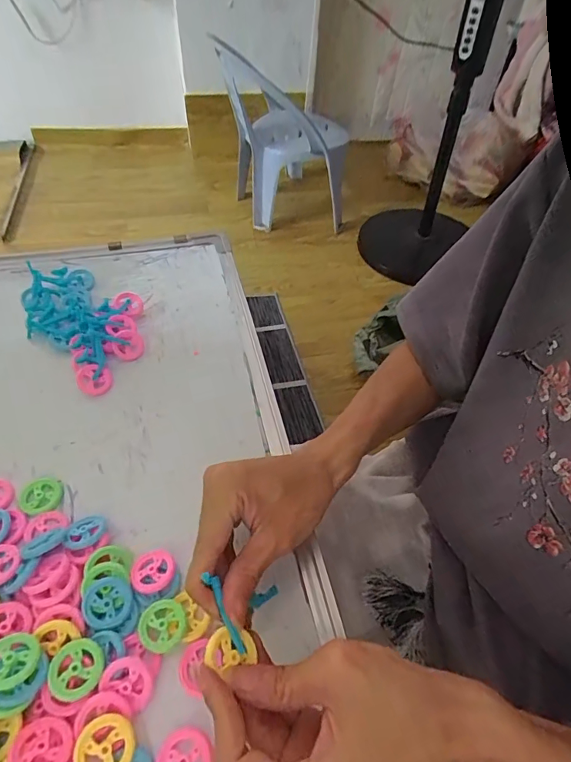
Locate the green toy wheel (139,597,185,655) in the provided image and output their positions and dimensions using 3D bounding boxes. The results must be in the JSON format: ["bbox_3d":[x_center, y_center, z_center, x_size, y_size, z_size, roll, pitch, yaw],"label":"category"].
[{"bbox_3d":[-0.077,0.154,0.274,0.028,0.006,0.029,2,49,-2],"label":"green toy wheel"}]

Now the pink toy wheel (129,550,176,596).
[{"bbox_3d":[-0.090,0.129,0.296,0.029,0.007,0.029,2,49,-2],"label":"pink toy wheel"}]

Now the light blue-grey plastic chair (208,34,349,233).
[{"bbox_3d":[-0.017,-0.795,1.419,0.374,0.463,0.355,-13,52,-14],"label":"light blue-grey plastic chair"}]

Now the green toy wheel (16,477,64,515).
[{"bbox_3d":[-0.188,0.087,0.333,0.031,0.004,0.029,-2,49,-5],"label":"green toy wheel"}]

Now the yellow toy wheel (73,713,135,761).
[{"bbox_3d":[-0.096,0.196,0.232,0.030,0.004,0.029,9,58,-15],"label":"yellow toy wheel"}]

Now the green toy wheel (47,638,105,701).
[{"bbox_3d":[-0.121,0.168,0.254,0.030,0.008,0.030,2,49,-2],"label":"green toy wheel"}]

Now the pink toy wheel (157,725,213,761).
[{"bbox_3d":[-0.055,0.206,0.235,0.027,0.006,0.030,4,49,0],"label":"pink toy wheel"}]

